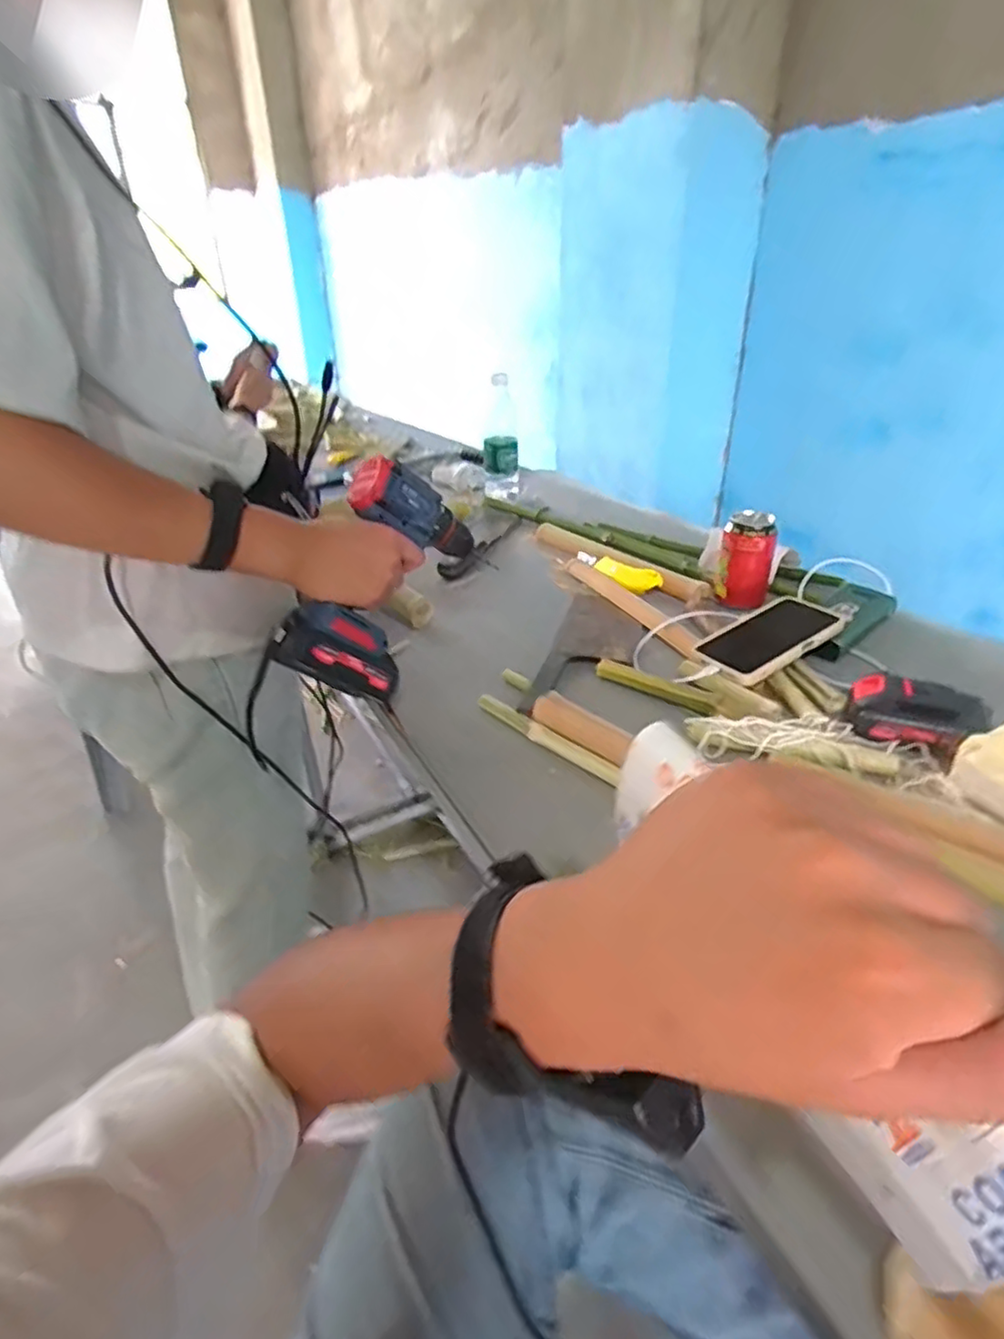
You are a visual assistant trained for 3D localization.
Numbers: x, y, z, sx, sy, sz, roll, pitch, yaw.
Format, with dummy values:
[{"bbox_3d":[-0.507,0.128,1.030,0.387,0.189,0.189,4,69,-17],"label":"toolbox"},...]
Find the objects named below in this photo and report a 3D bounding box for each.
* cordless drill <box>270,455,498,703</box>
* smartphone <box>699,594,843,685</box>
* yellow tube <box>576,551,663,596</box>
[{"bbox_3d":[-0.114,-0.083,0.669,0.072,0.169,0.241,18,67,30],"label":"cordless drill"},{"bbox_3d":[0.300,-0.039,0.743,0.181,0.011,0.088,-27,38,-25],"label":"smartphone"},{"bbox_3d":[0.165,-0.145,0.963,0.040,0.021,0.168,-17,34,-24],"label":"yellow tube"}]

